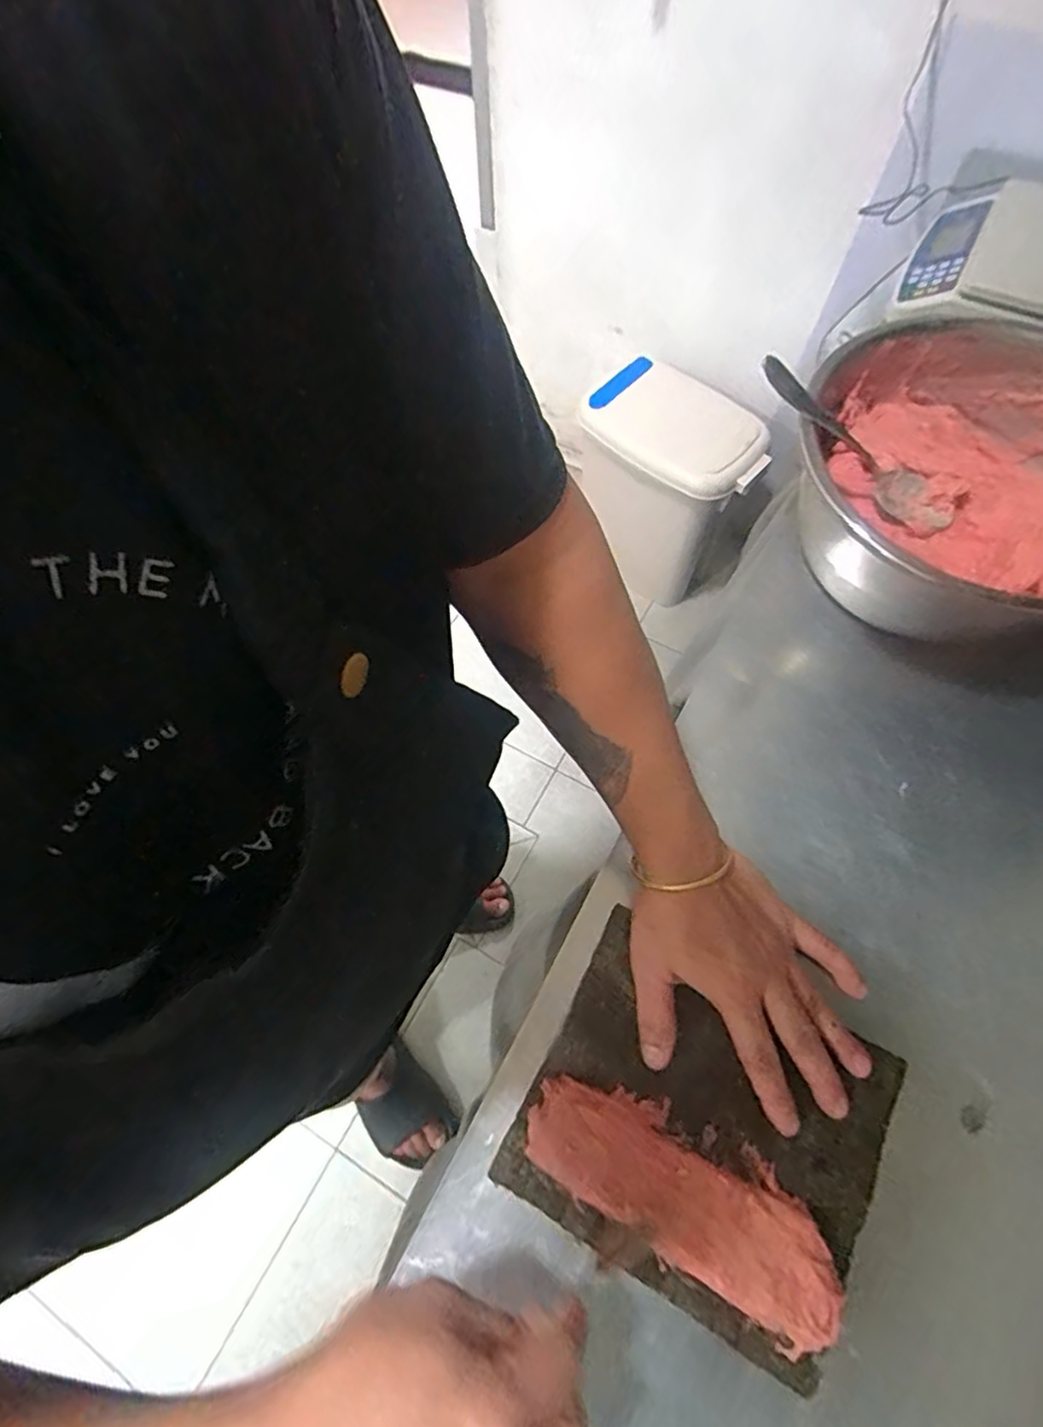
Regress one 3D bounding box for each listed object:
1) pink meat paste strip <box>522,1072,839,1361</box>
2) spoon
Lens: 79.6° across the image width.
[{"bbox_3d":[0.093,0.286,0.373,0.186,0.016,0.066,28,69,13],"label":"pink meat paste strip"},{"bbox_3d":[0.263,-0.210,0.497,0.199,0.028,0.041,32,67,-15],"label":"spoon"}]

